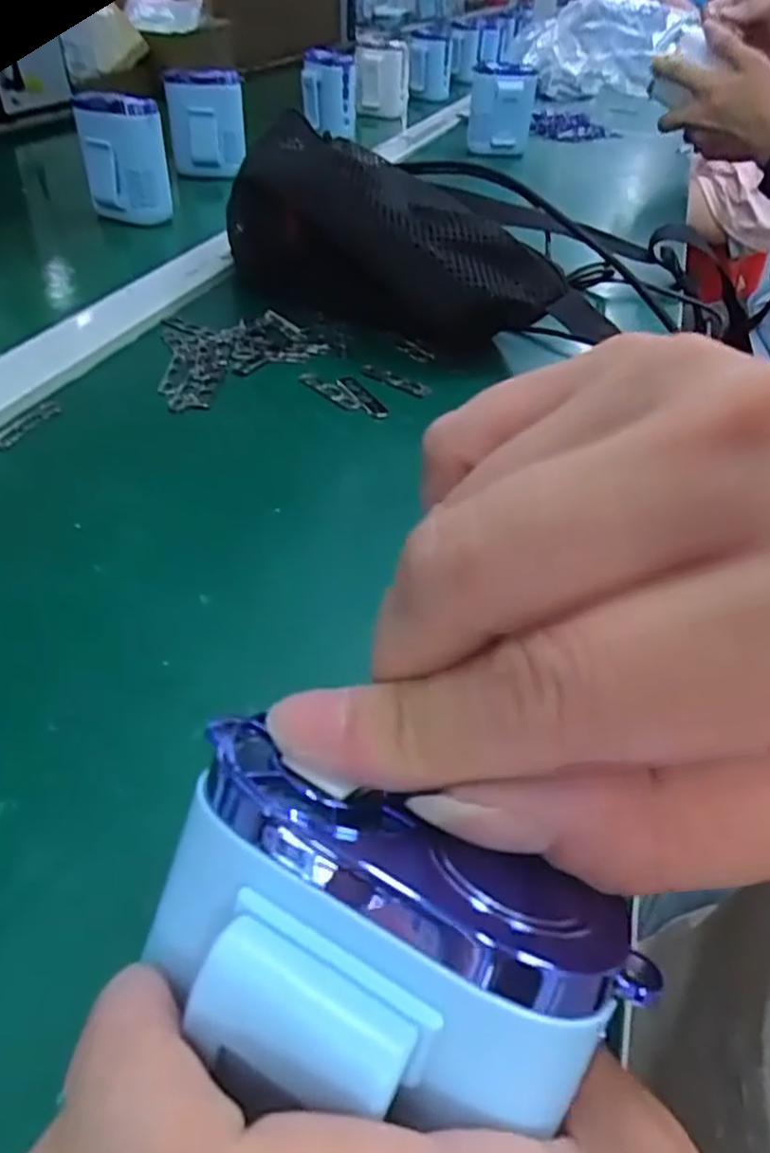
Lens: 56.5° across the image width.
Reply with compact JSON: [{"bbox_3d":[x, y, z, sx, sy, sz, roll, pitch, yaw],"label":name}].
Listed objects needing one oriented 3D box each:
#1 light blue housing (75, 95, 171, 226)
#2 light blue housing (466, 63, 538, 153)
[{"bbox_3d":[-0.200,-0.324,0.552,0.060,0.078,0.051,-11,45,-16],"label":"light blue housing"},{"bbox_3d":[0.128,-0.512,0.791,0.072,0.088,0.044,10,43,6],"label":"light blue housing"}]

